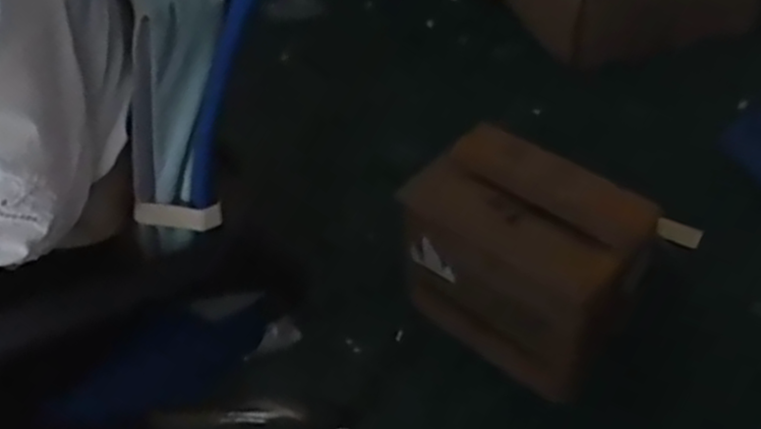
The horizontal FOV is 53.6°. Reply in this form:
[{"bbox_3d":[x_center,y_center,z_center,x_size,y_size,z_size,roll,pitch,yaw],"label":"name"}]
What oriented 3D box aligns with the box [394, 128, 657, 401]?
[{"bbox_3d":[0.233,0.076,1.299,0.345,0.302,0.260,29,55,30],"label":"box"}]

